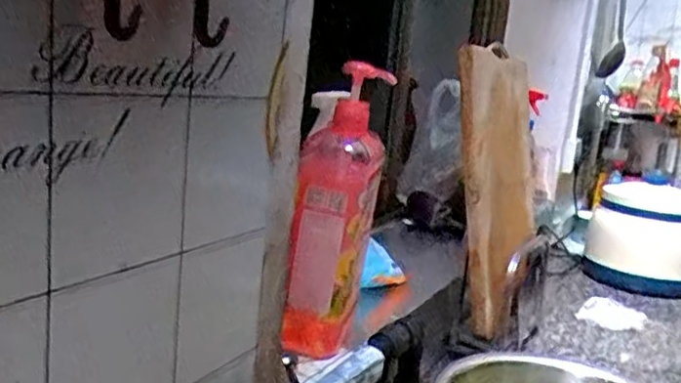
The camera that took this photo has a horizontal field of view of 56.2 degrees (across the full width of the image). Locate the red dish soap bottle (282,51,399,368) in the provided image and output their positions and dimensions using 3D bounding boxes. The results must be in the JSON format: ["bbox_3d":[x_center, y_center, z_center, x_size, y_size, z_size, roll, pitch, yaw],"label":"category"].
[{"bbox_3d":[-0.003,0.014,0.632,0.070,0.273,0.112,9,10,15],"label":"red dish soap bottle"}]

